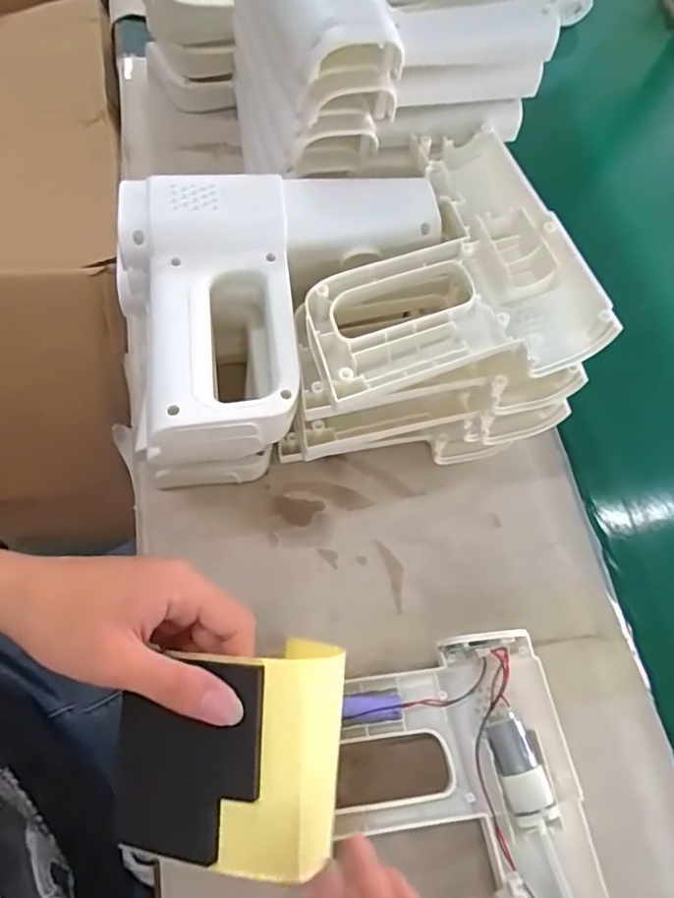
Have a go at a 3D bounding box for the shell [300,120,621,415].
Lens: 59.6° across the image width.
[{"bbox_3d":[0.062,-0.124,0.396,0.186,0.047,0.201,-9,67,-13],"label":"shell"}]

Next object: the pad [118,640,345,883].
[{"bbox_3d":[-0.051,0.149,0.290,0.103,0.026,0.100,4,66,-1],"label":"pad"}]

